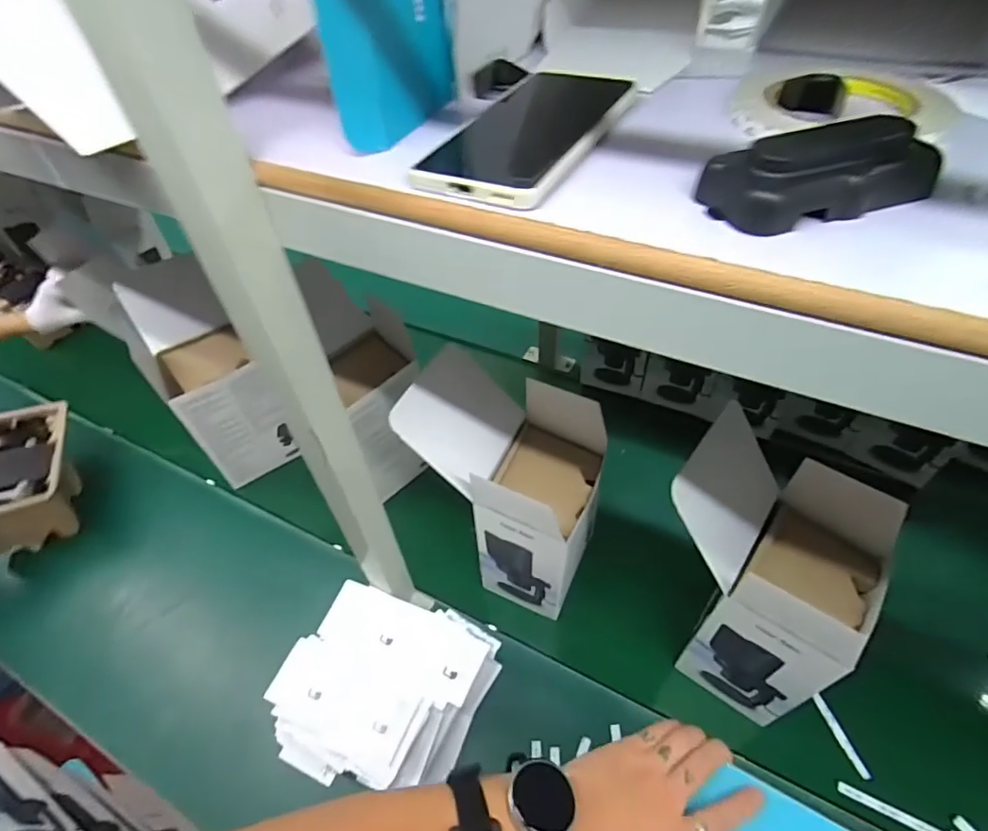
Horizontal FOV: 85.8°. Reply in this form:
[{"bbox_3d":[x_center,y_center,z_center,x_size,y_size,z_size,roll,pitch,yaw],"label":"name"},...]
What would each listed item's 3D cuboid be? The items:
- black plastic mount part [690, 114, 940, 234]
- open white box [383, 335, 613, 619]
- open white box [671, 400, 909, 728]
[{"bbox_3d":[0.153,-0.110,0.242,0.101,0.029,0.039,-9,49,-5],"label":"black plastic mount part"},{"bbox_3d":[0.018,0.095,0.696,0.219,0.314,0.155,22,54,20],"label":"open white box"},{"bbox_3d":[0.285,0.177,0.578,0.216,0.301,0.150,32,58,26],"label":"open white box"}]

